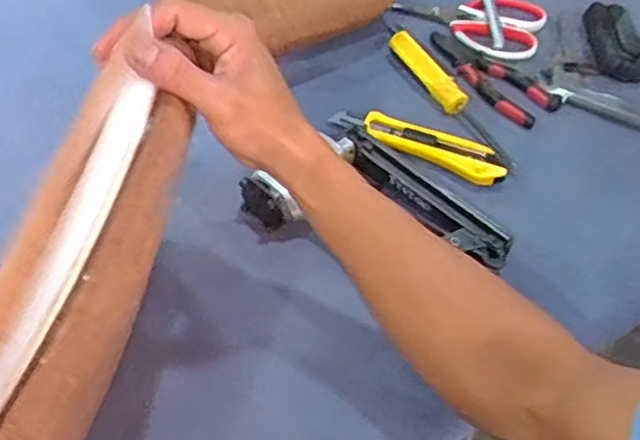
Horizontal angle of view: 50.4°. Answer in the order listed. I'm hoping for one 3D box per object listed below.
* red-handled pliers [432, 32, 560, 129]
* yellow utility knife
[{"bbox_3d":[0.167,-0.145,0.678,0.056,0.012,0.151,-29,57,-22],"label":"red-handled pliers"},{"bbox_3d":[0.086,-0.070,0.609,0.161,0.015,0.037,21,54,15],"label":"yellow utility knife"}]

